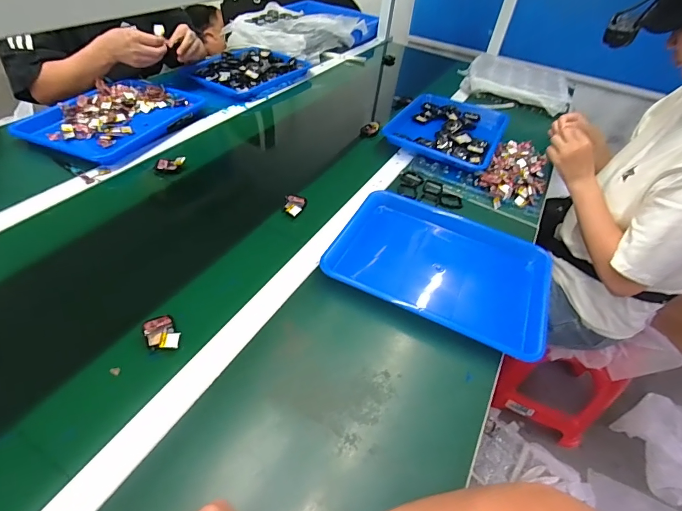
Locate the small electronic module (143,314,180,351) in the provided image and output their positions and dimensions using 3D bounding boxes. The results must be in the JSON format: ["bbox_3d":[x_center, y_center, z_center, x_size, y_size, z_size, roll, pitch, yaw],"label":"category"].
[{"bbox_3d":[-0.227,0.099,0.479,0.037,0.013,0.054,-21,52,-26],"label":"small electronic module"}]

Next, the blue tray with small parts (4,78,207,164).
[{"bbox_3d":[-0.497,-0.310,0.836,0.238,0.037,0.330,18,46,10],"label":"blue tray with small parts"}]

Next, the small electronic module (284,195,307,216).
[{"bbox_3d":[-0.084,-0.091,0.698,0.039,0.017,0.055,6,45,-2],"label":"small electronic module"}]

